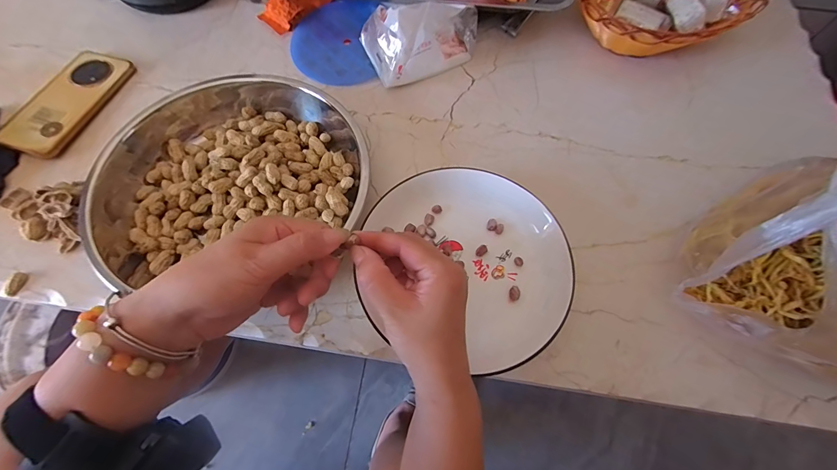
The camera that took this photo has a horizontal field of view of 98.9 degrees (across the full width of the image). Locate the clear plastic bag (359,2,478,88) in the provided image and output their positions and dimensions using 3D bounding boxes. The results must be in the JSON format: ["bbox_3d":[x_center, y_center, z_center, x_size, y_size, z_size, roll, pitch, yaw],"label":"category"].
[{"bbox_3d":[0.008,-0.265,0.464,0.150,0.087,0.078,-26,68,-12],"label":"clear plastic bag"}]

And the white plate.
[{"bbox_3d":[0.042,0.030,0.356,0.197,0.039,0.200,0,66,-1],"label":"white plate"}]

